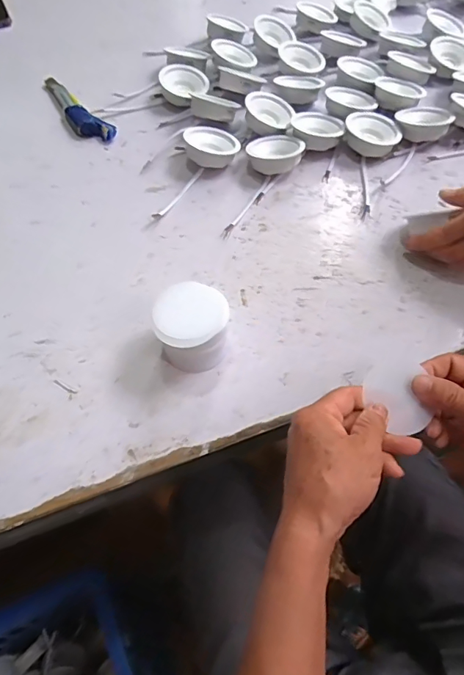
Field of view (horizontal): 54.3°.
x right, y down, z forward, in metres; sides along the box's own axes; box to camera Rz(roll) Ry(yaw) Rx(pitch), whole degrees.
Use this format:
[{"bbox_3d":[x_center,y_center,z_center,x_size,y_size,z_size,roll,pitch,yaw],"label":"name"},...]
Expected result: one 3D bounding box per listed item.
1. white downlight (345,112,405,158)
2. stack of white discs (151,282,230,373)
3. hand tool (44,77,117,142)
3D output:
[{"bbox_3d":[0.185,-0.266,0.598,0.070,0.028,0.069,7,57,7],"label":"white downlight"},{"bbox_3d":[-0.035,-0.002,0.409,0.064,0.069,0.070,-2,57,1],"label":"stack of white discs"},{"bbox_3d":[-0.234,-0.333,0.659,0.042,0.019,0.187,-35,62,-19],"label":"hand tool"}]

